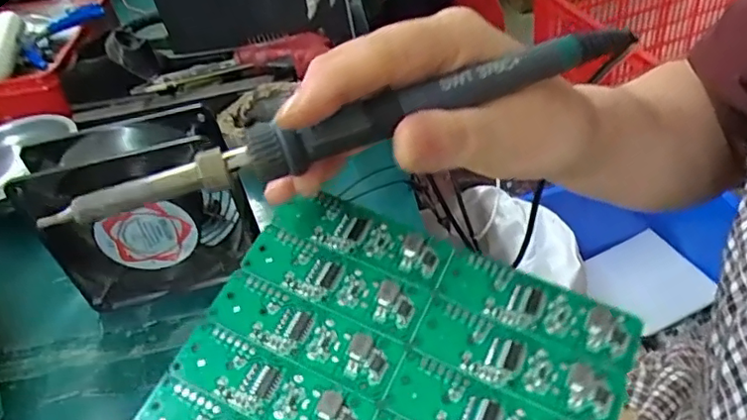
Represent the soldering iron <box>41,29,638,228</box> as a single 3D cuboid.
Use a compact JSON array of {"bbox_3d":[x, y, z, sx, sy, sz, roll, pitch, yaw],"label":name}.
[{"bbox_3d":[0.001,-0.033,0.191,0.202,0.021,0.014,-20,45,-12],"label":"soldering iron"}]

